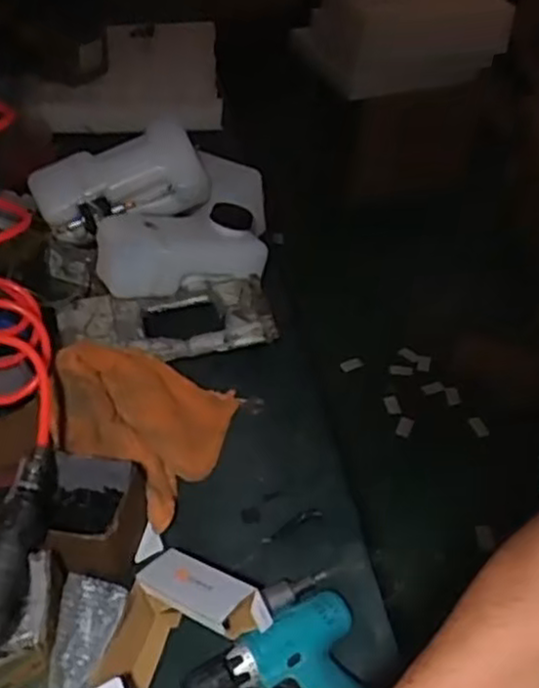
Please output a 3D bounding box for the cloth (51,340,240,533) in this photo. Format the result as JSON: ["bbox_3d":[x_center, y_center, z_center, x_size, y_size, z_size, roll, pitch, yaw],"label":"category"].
[{"bbox_3d":[-0.164,0.086,0.916,0.212,0.119,0.220,20,46,21],"label":"cloth"}]

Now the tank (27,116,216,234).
[{"bbox_3d":[-0.231,-0.265,1.129,0.268,0.113,0.107,-21,47,-21],"label":"tank"}]

